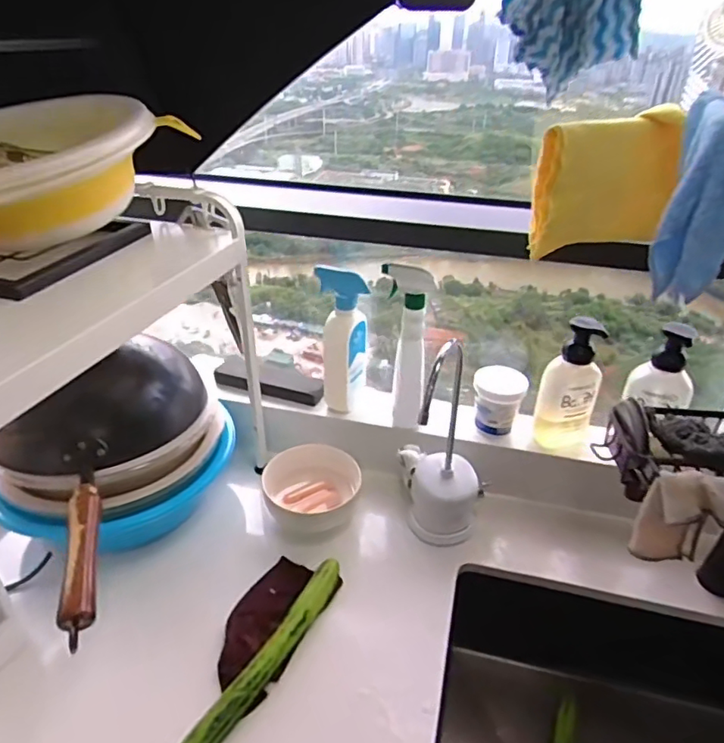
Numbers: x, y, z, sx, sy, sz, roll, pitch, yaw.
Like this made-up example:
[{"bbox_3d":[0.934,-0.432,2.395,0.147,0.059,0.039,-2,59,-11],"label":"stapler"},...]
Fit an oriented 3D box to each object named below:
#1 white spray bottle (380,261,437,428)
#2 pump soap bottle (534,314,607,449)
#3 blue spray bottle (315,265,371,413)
[{"bbox_3d":[0.067,-0.033,0.845,0.070,0.247,0.067,-2,32,-6],"label":"white spray bottle"},{"bbox_3d":[0.311,0.020,0.831,0.072,0.201,0.058,-9,34,-16],"label":"pump soap bottle"},{"bbox_3d":[-0.029,-0.049,0.878,0.078,0.222,0.062,-2,32,-6],"label":"blue spray bottle"}]

